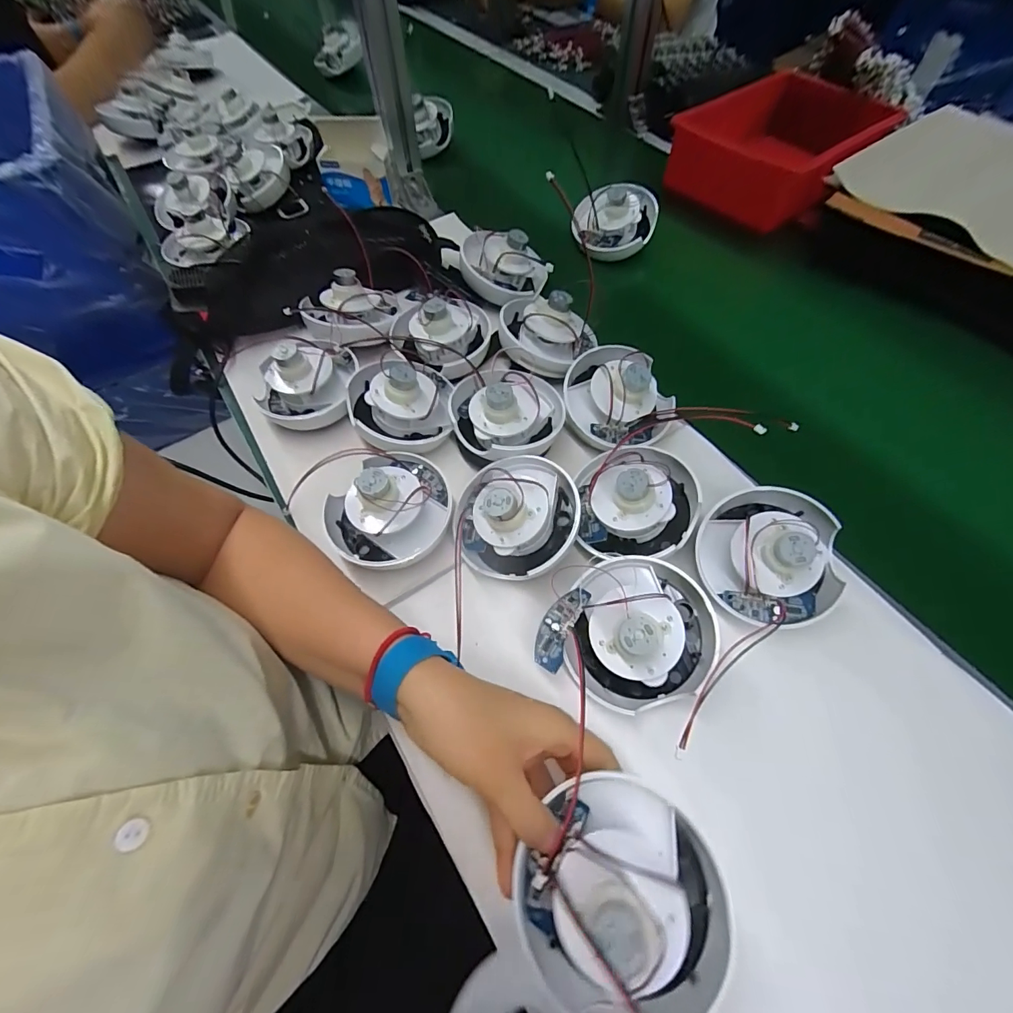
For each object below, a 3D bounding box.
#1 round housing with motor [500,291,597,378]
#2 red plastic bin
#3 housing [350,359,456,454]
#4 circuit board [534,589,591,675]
[{"bbox_3d":[0.044,-0.185,0.465,0.103,0.057,0.092,3,60,2],"label":"round housing with motor"},{"bbox_3d":[0.393,-0.509,0.651,0.260,0.102,0.206,-37,66,-19],"label":"red plastic bin"},{"bbox_3d":[-0.097,-0.098,0.422,0.097,0.062,0.094,0,60,1],"label":"housing"},{"bbox_3d":[0.039,0.088,0.327,0.024,0.005,0.062,28,75,-3],"label":"circuit board"}]

